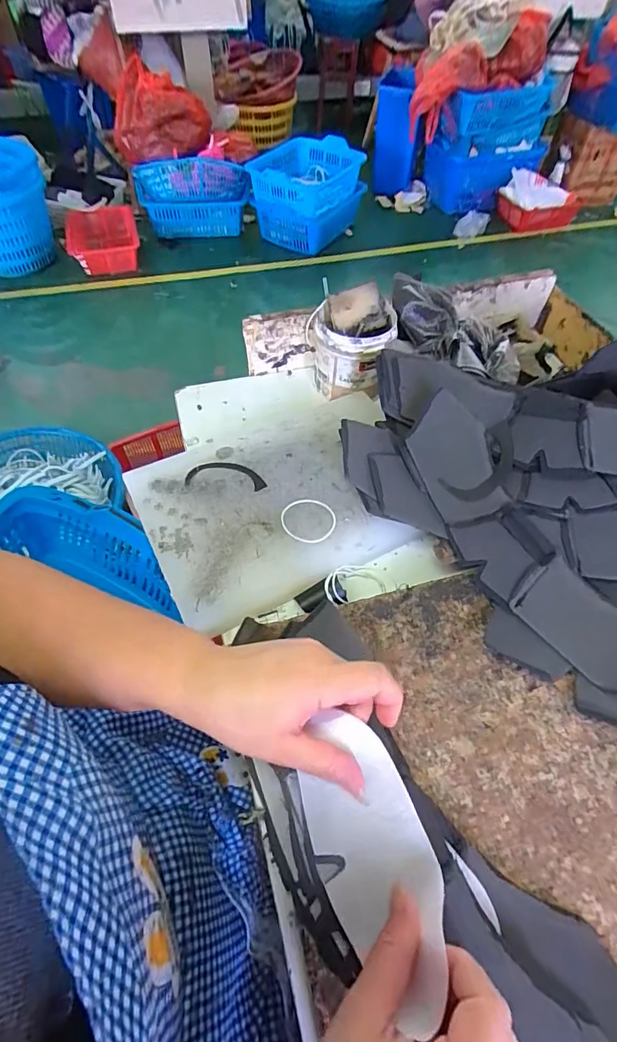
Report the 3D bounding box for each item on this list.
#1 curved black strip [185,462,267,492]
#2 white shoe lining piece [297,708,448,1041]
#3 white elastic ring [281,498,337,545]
[{"bbox_3d":[-0.083,-0.048,0.481,0.081,0.004,0.033,6,55,1],"label":"curved black strip"},{"bbox_3d":[0.035,0.181,0.264,0.060,0.039,0.135,-16,57,-13],"label":"white shoe lining piece"},{"bbox_3d":[0.001,-0.001,0.453,0.052,0.004,0.051,1,55,-2],"label":"white elastic ring"}]

